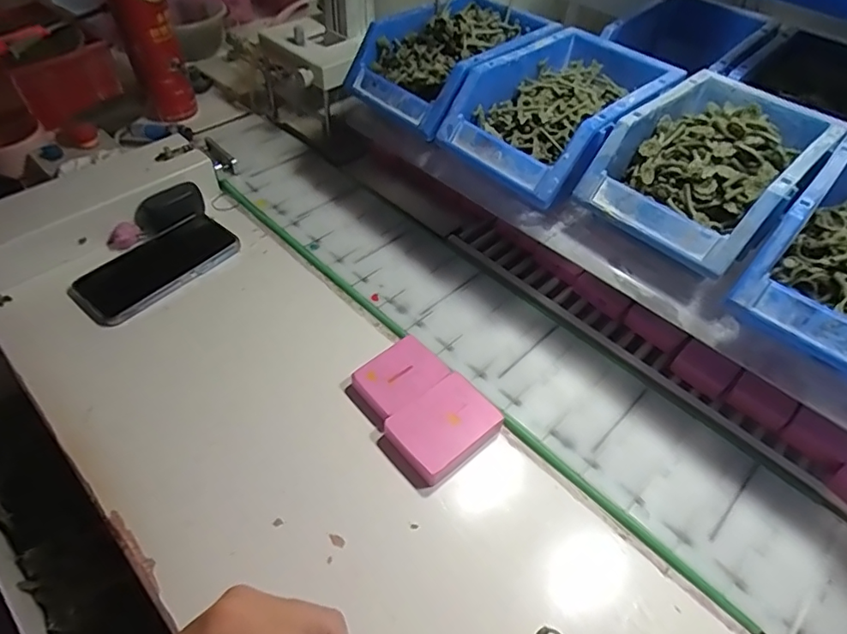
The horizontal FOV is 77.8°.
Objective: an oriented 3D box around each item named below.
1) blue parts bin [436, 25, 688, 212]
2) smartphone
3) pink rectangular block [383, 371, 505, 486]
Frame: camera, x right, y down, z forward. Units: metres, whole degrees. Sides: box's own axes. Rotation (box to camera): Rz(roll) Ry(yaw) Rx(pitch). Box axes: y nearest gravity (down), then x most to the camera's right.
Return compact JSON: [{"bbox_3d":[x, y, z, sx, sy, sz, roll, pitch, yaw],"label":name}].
[{"bbox_3d":[0.118,-0.178,0.450,0.179,0.059,0.123,-35,61,-29],"label":"blue parts bin"},{"bbox_3d":[-0.265,-0.053,0.521,0.078,0.014,0.147,33,55,21],"label":"smartphone"},{"bbox_3d":[0.016,0.084,0.408,0.081,0.015,0.058,-33,59,-27],"label":"pink rectangular block"}]

